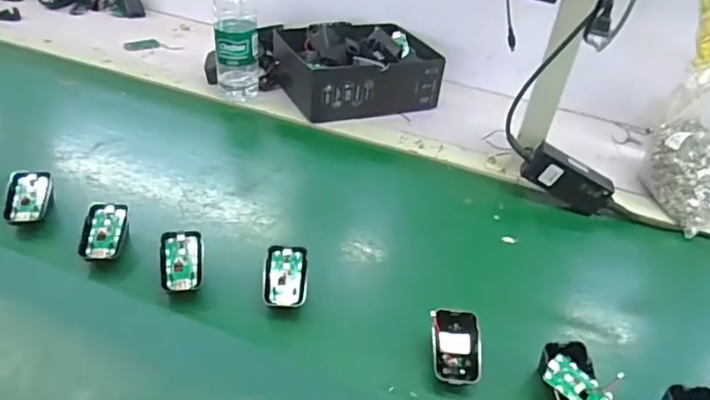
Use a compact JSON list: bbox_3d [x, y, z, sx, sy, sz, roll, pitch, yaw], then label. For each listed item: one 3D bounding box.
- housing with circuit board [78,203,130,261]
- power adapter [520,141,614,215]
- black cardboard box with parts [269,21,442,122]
[{"bbox_3d":[-0.276,0.037,0.585,0.042,0.024,0.069,5,55,-10],"label":"housing with circuit board"},{"bbox_3d":[0.286,-0.029,0.714,0.113,0.052,0.028,32,41,-3],"label":"power adapter"},{"bbox_3d":[0.013,-0.227,0.909,0.258,0.091,0.179,-12,42,-21],"label":"black cardboard box with parts"}]

